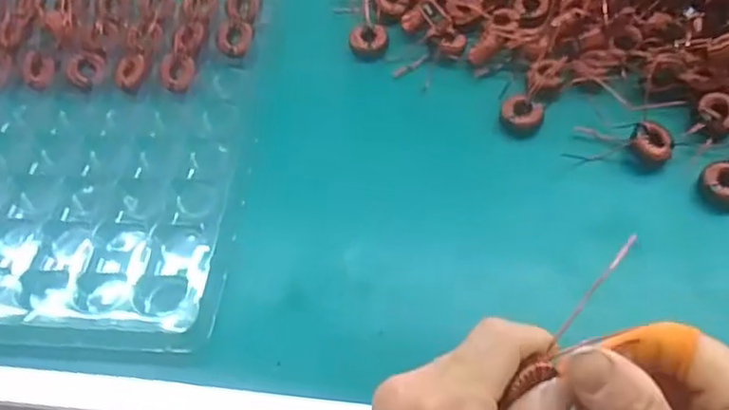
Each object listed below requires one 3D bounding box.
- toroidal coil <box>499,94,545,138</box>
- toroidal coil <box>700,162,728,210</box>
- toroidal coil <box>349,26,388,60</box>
[{"bbox_3d":[0.102,-0.058,0.414,0.027,0.016,0.021,11,59,12],"label":"toroidal coil"},{"bbox_3d":[0.210,-0.011,0.372,0.027,0.010,0.028,-2,57,3],"label":"toroidal coil"},{"bbox_3d":[0.003,-0.119,0.458,0.027,0.009,0.027,-2,57,3],"label":"toroidal coil"}]

